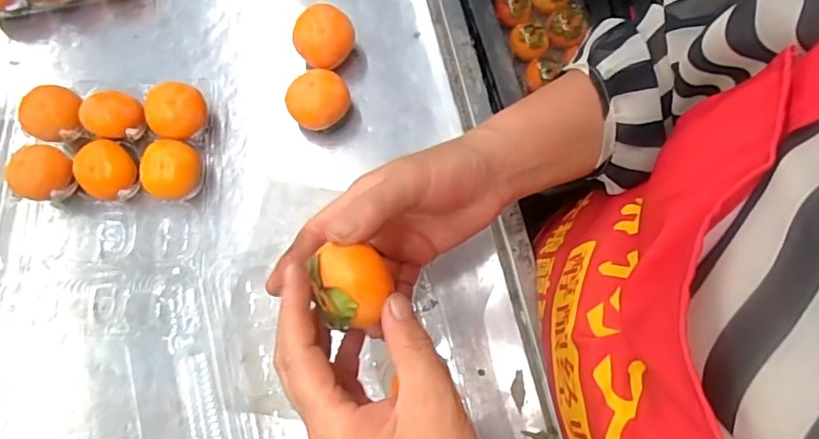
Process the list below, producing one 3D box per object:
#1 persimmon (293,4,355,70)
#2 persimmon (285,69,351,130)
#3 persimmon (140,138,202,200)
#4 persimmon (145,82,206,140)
[{"bbox_3d":[-0.074,-0.158,0.472,0.045,0.042,0.051,42,81,9],"label":"persimmon"},{"bbox_3d":[-0.078,-0.100,0.466,0.052,0.043,0.046,-32,79,-6],"label":"persimmon"},{"bbox_3d":[-0.195,-0.041,0.445,0.043,0.042,0.047,0,77,0],"label":"persimmon"},{"bbox_3d":[-0.199,-0.090,0.462,0.049,0.043,0.048,-23,78,-5],"label":"persimmon"}]

